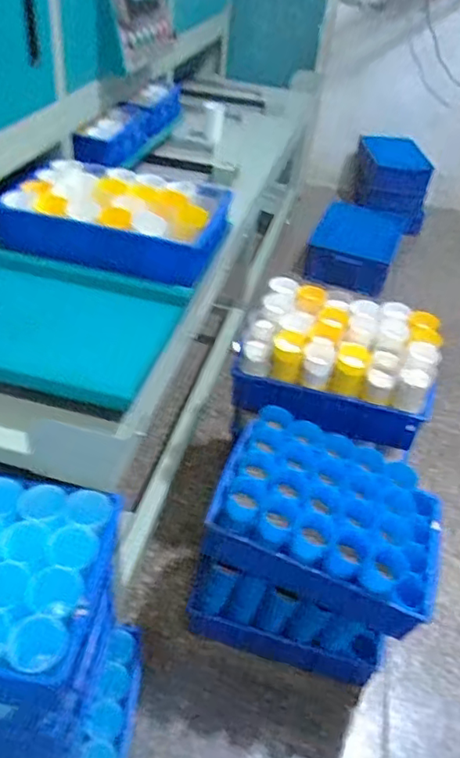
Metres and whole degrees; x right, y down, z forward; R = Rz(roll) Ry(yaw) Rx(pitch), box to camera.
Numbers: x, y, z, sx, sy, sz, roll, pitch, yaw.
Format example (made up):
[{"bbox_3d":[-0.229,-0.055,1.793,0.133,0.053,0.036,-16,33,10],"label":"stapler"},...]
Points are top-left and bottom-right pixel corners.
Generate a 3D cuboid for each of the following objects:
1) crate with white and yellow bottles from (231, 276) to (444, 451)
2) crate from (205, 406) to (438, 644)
[{"bbox_3d":[0.237,-0.051,1.250,0.402,0.160,0.274,14,41,9],"label":"crate with white and yellow bottles"},{"bbox_3d":[0.182,0.241,1.052,0.397,0.168,0.275,15,41,11],"label":"crate"}]

